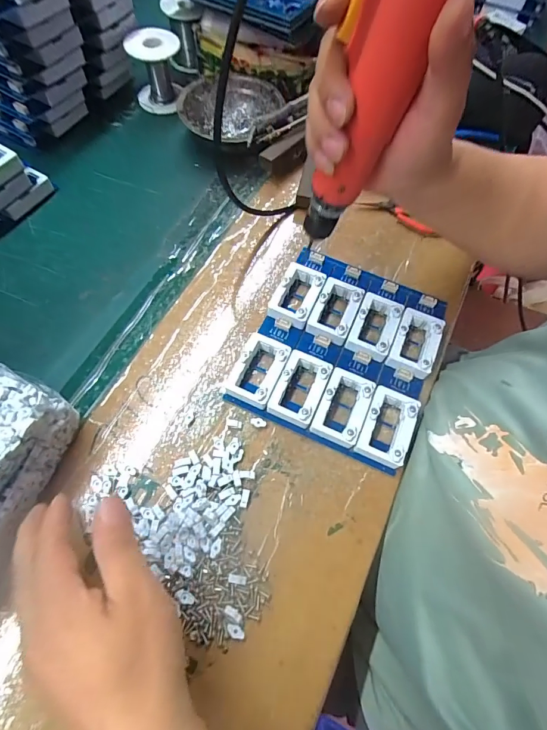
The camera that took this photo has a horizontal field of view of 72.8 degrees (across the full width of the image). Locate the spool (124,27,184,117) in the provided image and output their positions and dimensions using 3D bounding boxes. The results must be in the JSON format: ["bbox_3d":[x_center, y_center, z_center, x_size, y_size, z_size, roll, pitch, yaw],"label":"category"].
[{"bbox_3d":[-0.149,-0.373,0.477,0.062,0.077,0.062,1,66,-2],"label":"spool"}]

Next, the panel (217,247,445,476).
[{"bbox_3d":[0.066,-0.018,0.351,0.161,0.021,0.184,24,67,8],"label":"panel"}]

